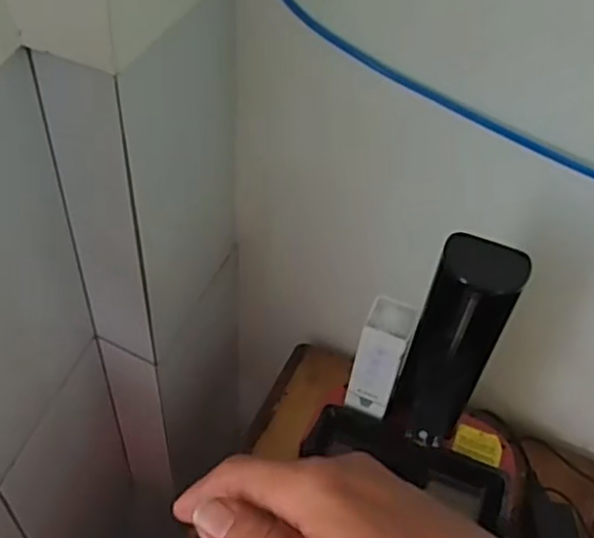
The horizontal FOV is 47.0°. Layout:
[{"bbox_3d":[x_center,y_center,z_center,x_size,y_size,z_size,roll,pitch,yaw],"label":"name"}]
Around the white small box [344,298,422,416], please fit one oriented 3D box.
[{"bbox_3d":[0.084,0.091,0.699,0.050,0.136,0.050,20,48,12],"label":"white small box"}]

